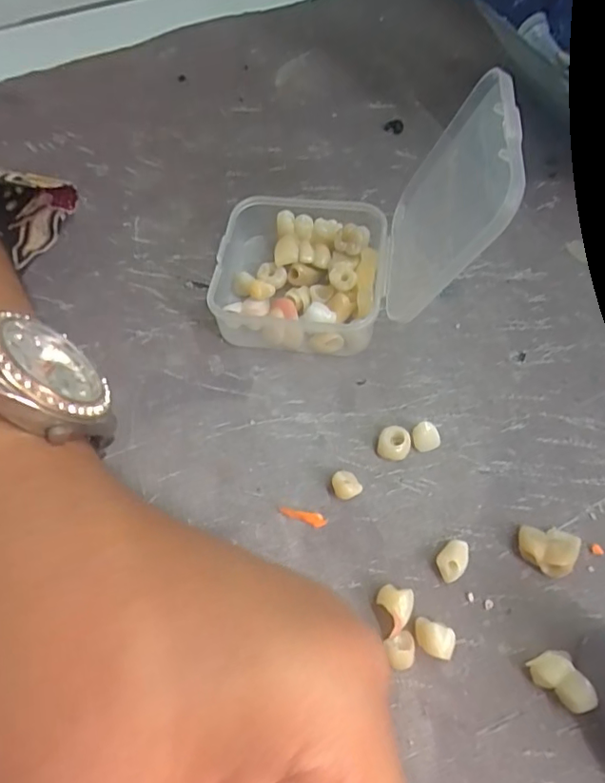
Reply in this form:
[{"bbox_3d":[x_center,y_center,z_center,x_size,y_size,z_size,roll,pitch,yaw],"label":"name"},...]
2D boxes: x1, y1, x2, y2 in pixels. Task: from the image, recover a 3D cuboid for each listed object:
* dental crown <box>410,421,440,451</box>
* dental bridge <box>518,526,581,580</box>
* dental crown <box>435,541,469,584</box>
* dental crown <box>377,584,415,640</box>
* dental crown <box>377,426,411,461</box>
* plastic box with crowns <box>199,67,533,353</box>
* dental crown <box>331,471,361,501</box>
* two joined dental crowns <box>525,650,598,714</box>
[{"bbox_3d":[0.037,0.013,0.158,0.008,0.007,0.006,-13,61,-4],"label":"dental crown"},{"bbox_3d":[0.065,0.042,0.140,0.015,0.008,0.012,13,62,10],"label":"dental bridge"},{"bbox_3d":[0.040,0.045,0.141,0.011,0.006,0.007,-41,66,-18],"label":"dental crown"},{"bbox_3d":[0.023,0.056,0.135,0.009,0.007,0.012,10,62,9],"label":"dental crown"},{"bbox_3d":[0.027,0.016,0.158,0.009,0.006,0.009,-1,61,2],"label":"dental crown"},{"bbox_3d":[0.012,-0.051,0.160,0.081,0.068,0.058,2,60,4],"label":"plastic box with crowns"},{"bbox_3d":[0.012,0.027,0.152,0.008,0.005,0.008,-1,61,2],"label":"dental crown"},{"bbox_3d":[0.061,0.069,0.125,0.009,0.009,0.014,-32,64,-14],"label":"two joined dental crowns"}]

